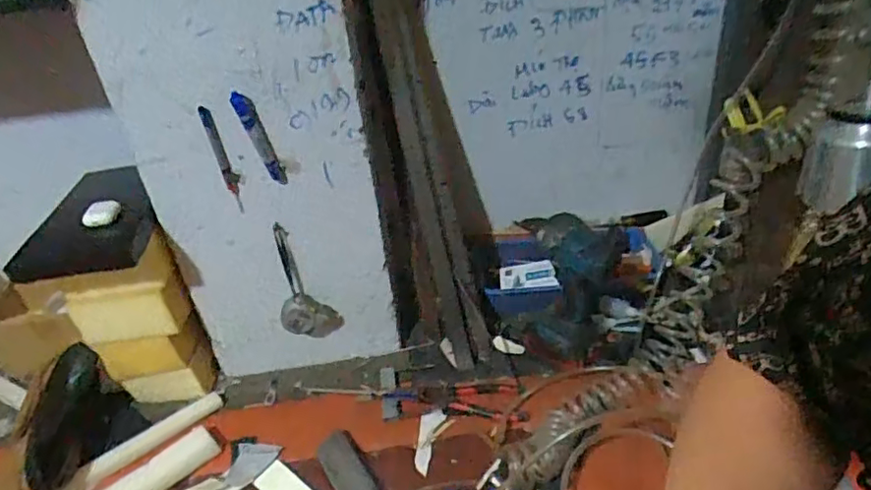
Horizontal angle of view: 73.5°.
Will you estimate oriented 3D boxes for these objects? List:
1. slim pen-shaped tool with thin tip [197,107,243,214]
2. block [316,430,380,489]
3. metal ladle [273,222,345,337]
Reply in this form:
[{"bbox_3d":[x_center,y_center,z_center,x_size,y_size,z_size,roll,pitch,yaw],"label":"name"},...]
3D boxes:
[{"bbox_3d":[-0.293,-0.116,0.801,0.016,0.151,0.008,-19,35,-19],"label":"slim pen-shaped tool with thin tip"},{"bbox_3d":[-0.123,0.324,0.824,0.056,0.029,0.147,-22,38,-21],"label":"block"},{"bbox_3d":[-0.209,0.068,0.921,0.092,0.206,0.048,-18,34,-18],"label":"metal ladle"}]

